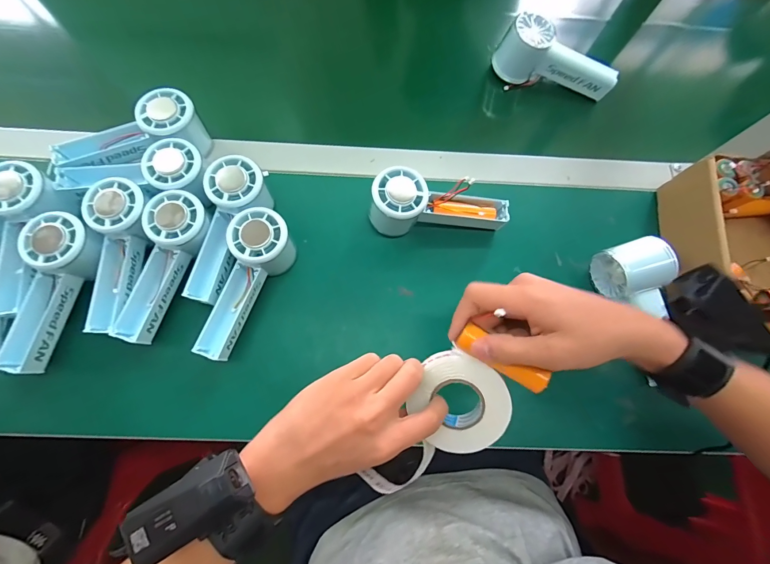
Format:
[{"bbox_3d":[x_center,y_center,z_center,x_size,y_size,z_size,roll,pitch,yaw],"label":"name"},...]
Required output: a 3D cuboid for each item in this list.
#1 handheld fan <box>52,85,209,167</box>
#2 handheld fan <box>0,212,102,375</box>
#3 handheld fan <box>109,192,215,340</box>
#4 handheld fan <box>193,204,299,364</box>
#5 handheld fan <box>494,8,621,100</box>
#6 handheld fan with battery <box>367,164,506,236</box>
[{"bbox_3d":[-0.275,-0.152,0.383,0.154,0.052,0.060,-25,79,-7],"label":"handheld fan"},{"bbox_3d":[-0.330,0.009,0.343,0.058,0.058,0.148,23,78,4],"label":"handheld fan"},{"bbox_3d":[-0.226,-0.016,0.351,0.055,0.052,0.150,24,78,4],"label":"handheld fan"},{"bbox_3d":[-0.147,0.001,0.355,0.055,0.056,0.145,28,78,5],"label":"handheld fan"},{"bbox_3d":[0.215,-0.273,0.439,0.149,0.059,0.050,24,78,4],"label":"handheld fan"},{"bbox_3d":[0.060,-0.086,0.381,0.147,0.057,0.053,-2,77,-2],"label":"handheld fan with battery"}]

